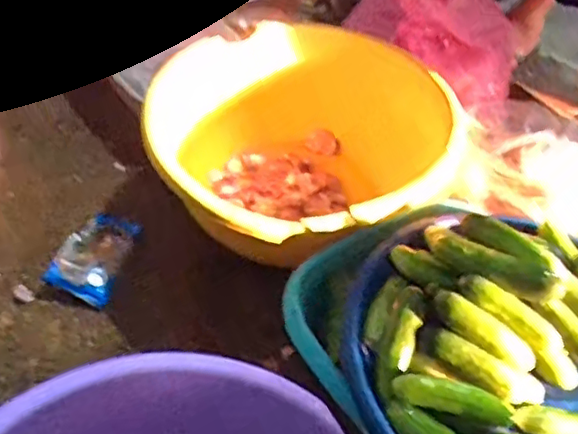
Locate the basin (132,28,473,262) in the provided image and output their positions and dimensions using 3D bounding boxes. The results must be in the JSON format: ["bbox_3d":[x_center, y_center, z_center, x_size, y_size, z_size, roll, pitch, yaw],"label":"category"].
[{"bbox_3d":[0.009,-0.075,0.880,0.380,0.209,0.389,3,48,-4],"label":"basin"}]

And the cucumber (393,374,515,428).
[{"bbox_3d":[0.155,0.169,0.579,0.108,0.028,0.031,17,48,9],"label":"cucumber"}]

